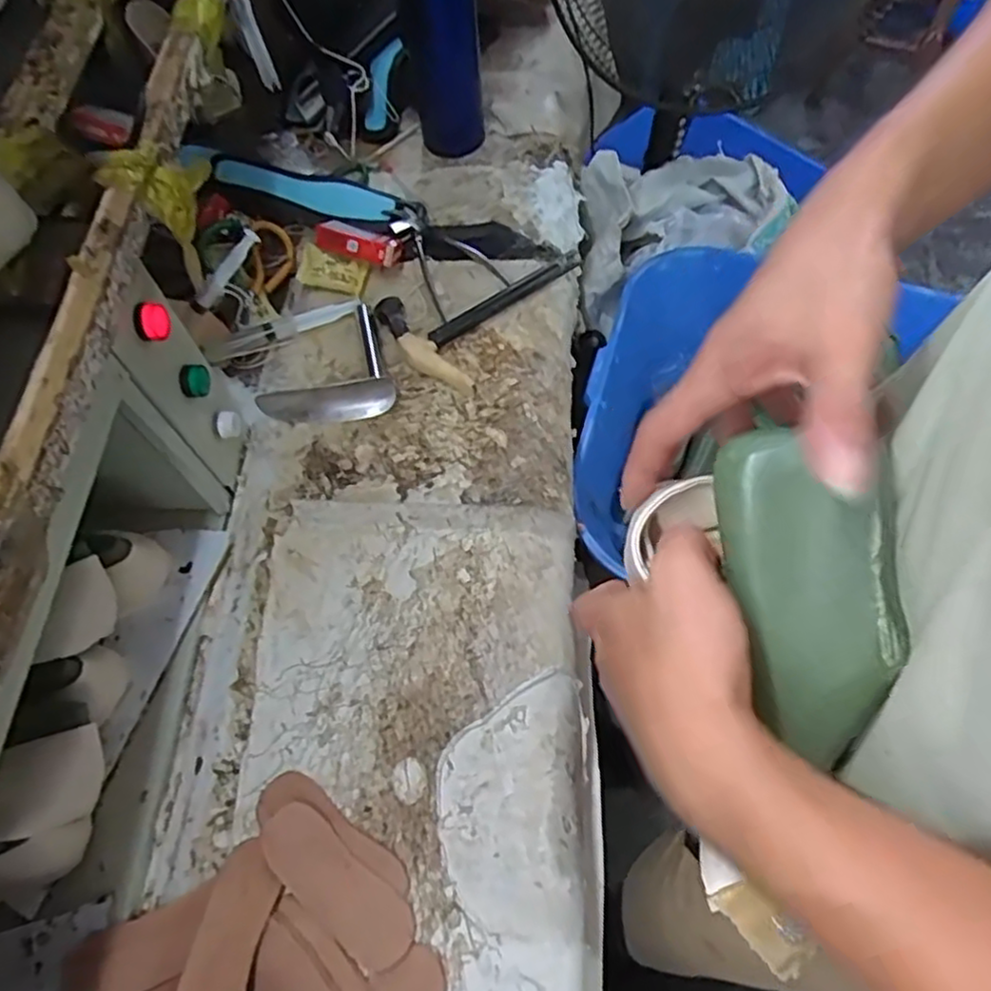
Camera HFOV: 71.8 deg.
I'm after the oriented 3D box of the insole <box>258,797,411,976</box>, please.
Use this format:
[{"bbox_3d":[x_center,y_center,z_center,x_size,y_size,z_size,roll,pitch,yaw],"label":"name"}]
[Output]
[{"bbox_3d":[-0.124,0.297,0.525,0.138,0.004,0.050,39,64,12],"label":"insole"}]

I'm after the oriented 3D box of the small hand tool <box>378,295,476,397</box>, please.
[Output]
[{"bbox_3d":[-0.077,-0.158,0.730,0.032,0.031,0.143,-38,70,-16],"label":"small hand tool"}]

